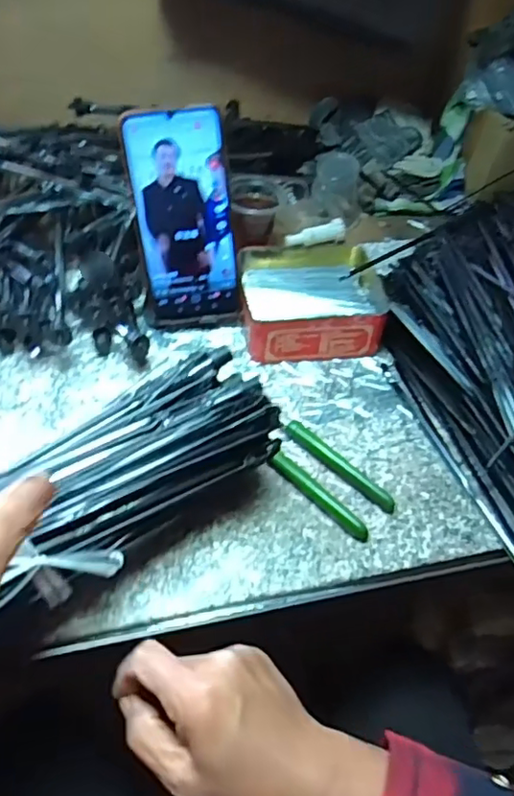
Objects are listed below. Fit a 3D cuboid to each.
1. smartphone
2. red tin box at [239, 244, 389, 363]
[{"bbox_3d":[-0.059,-0.144,0.483,0.077,0.160,0.006,-6,24,-2],"label":"smartphone"},{"bbox_3d":[0.045,-0.090,0.535,0.124,0.040,0.114,-5,51,-8],"label":"red tin box"}]

